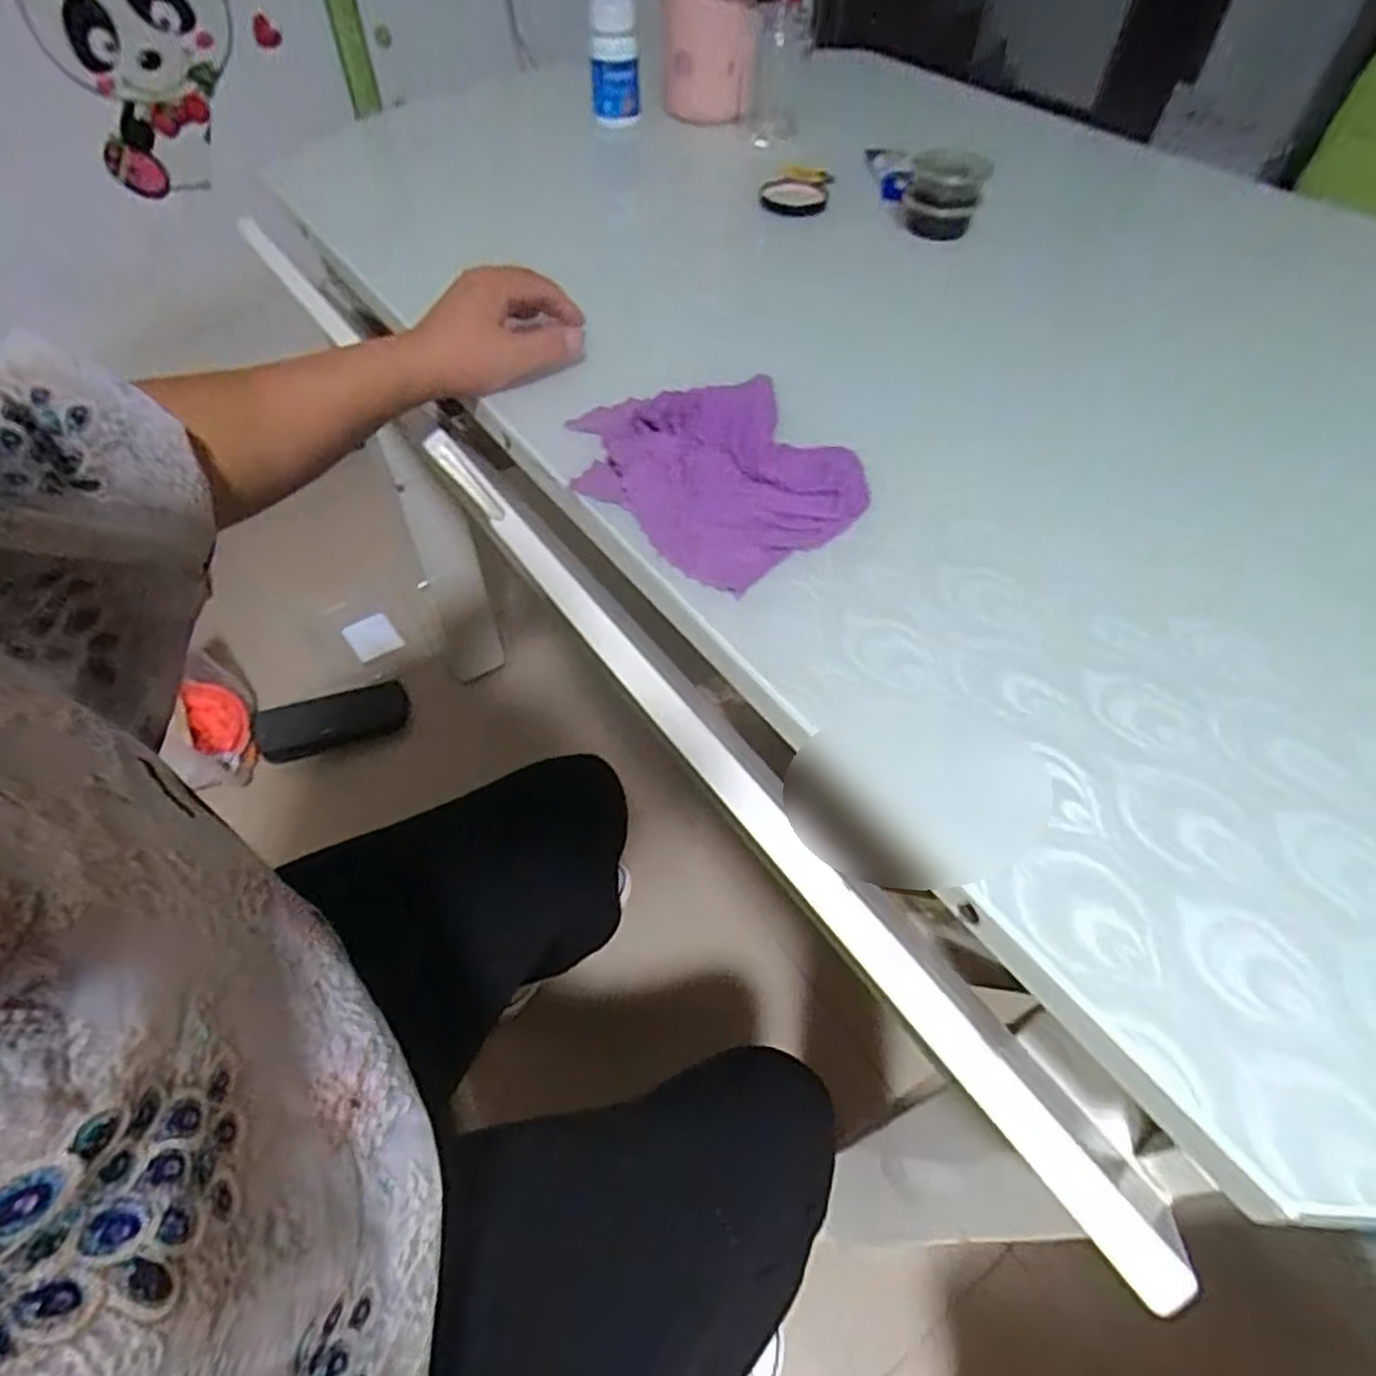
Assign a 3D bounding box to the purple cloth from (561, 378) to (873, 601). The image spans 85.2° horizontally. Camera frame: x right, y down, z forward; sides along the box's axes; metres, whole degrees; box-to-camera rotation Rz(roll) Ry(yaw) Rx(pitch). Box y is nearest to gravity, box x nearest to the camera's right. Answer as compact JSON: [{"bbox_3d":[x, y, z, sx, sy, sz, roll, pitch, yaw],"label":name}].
[{"bbox_3d":[0.011,-0.136,0.445,0.125,0.031,0.175,-34,60,-24],"label":"purple cloth"}]

